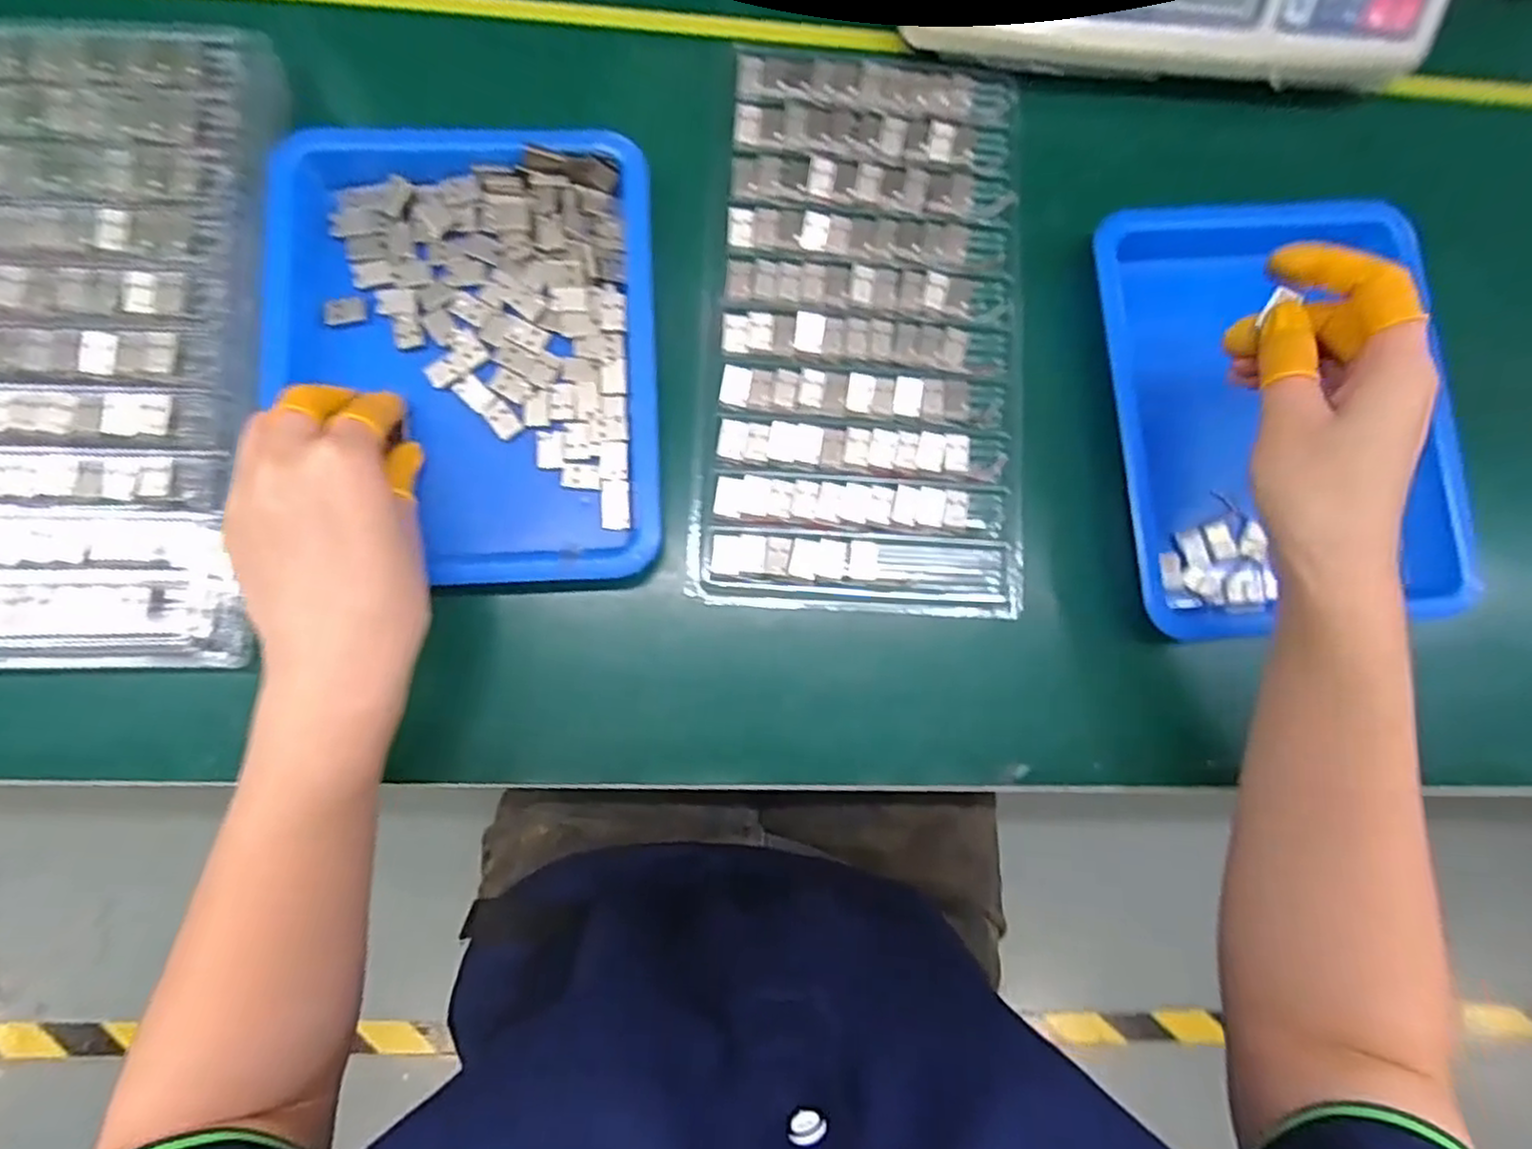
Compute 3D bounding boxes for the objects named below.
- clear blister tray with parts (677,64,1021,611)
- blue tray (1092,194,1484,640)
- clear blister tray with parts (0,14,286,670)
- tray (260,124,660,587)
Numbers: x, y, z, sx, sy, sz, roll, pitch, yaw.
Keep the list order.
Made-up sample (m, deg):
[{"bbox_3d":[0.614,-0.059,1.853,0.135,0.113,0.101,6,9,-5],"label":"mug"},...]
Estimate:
[{"bbox_3d":[0.051,-0.126,0.367,0.158,0.006,0.287,3,84,-7],"label":"clear blister tray with parts"},{"bbox_3d":[0.257,-0.084,0.372,0.172,0.035,0.218,-7,85,-8],"label":"blue tray"},{"bbox_3d":[-0.316,-0.106,0.330,0.171,0.033,0.295,1,84,-7],"label":"clear blister tray with parts"},{"bbox_3d":[-0.140,-0.105,0.341,0.169,0.024,0.214,-1,84,-7],"label":"tray"}]

